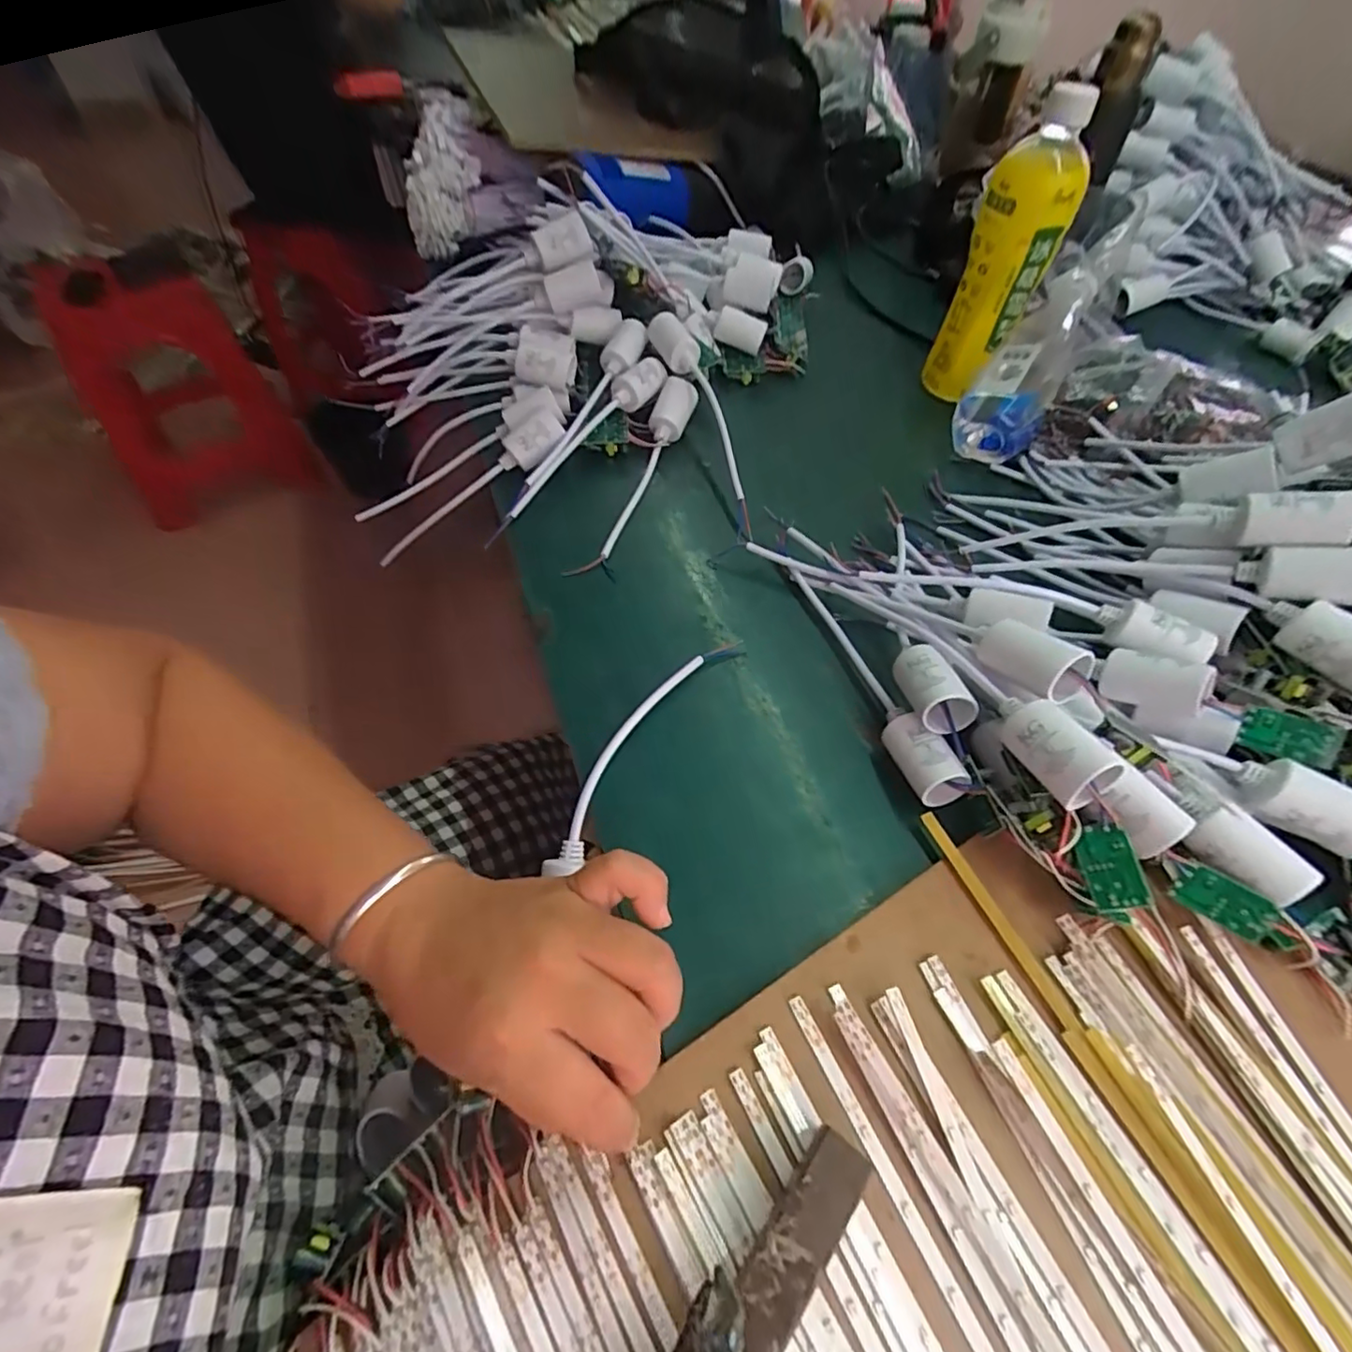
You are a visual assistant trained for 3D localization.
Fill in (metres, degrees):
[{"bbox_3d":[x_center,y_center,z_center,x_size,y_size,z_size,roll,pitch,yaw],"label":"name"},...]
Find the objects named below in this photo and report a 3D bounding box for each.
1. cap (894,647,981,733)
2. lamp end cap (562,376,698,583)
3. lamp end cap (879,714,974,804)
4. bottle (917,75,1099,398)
[{"bbox_3d":[0.133,0.005,0.323,0.026,0.025,0.045,-11,54,-8],"label":"cap"},{"bbox_3d":[-0.027,-0.156,0.469,0.028,0.027,0.210,16,55,10],"label":"lamp end cap"},{"bbox_3d":[0.128,0.044,0.326,0.024,0.031,0.046,-16,55,-11],"label":"lamp end cap"},{"bbox_3d":[0.260,-0.327,0.495,0.065,0.196,0.056,17,55,11],"label":"bottle"}]

